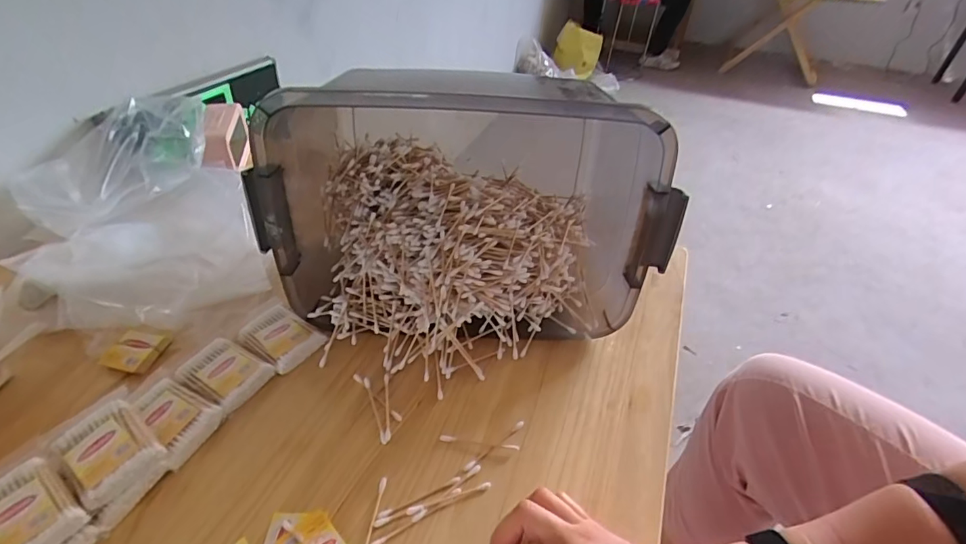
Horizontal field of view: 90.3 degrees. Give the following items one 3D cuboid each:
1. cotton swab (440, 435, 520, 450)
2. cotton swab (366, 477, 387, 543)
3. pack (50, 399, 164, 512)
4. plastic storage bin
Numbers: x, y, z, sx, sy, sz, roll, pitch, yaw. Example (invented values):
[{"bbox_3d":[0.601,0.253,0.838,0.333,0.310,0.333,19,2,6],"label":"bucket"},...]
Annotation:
[{"bbox_3d":[-0.003,0.156,0.438,0.072,0.004,0.006,8,40,4],"label":"cotton swab"},{"bbox_3d":[-0.087,0.198,0.382,0.005,0.004,0.070,7,40,3],"label":"cotton swab"},{"bbox_3d":[-0.301,0.148,0.390,0.074,0.034,0.059,29,46,27],"label":"pack"},{"bbox_3d":[-0.017,-0.078,0.531,0.421,0.249,0.256,0,40,-5],"label":"plastic storage bin"}]

